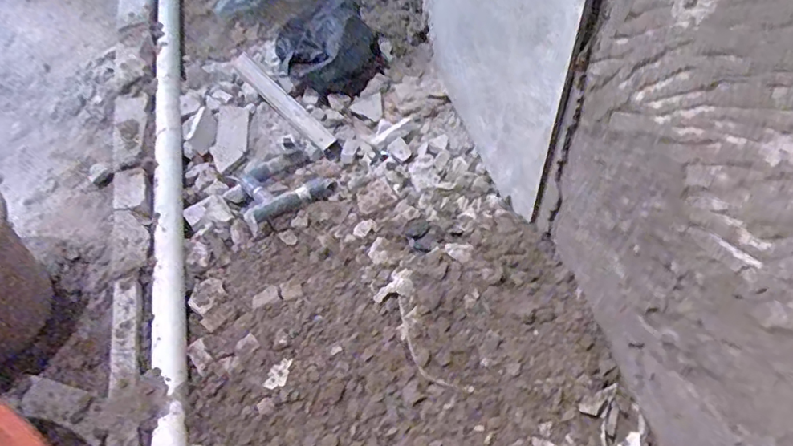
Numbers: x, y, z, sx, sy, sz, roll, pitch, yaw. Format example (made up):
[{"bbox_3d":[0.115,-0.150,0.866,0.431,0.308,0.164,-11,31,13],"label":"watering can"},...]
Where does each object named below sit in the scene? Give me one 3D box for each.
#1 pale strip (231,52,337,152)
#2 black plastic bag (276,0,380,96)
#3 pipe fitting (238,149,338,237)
[{"bbox_3d":[-0.251,-0.268,1.111,0.047,0.017,0.383,-36,60,-18],"label":"pale strip"},{"bbox_3d":[-0.137,-0.363,1.061,0.195,0.115,0.195,-24,57,-11],"label":"black plastic bag"},{"bbox_3d":[-0.210,-0.067,0.919,0.162,0.035,0.137,-34,59,-17],"label":"pipe fitting"}]

